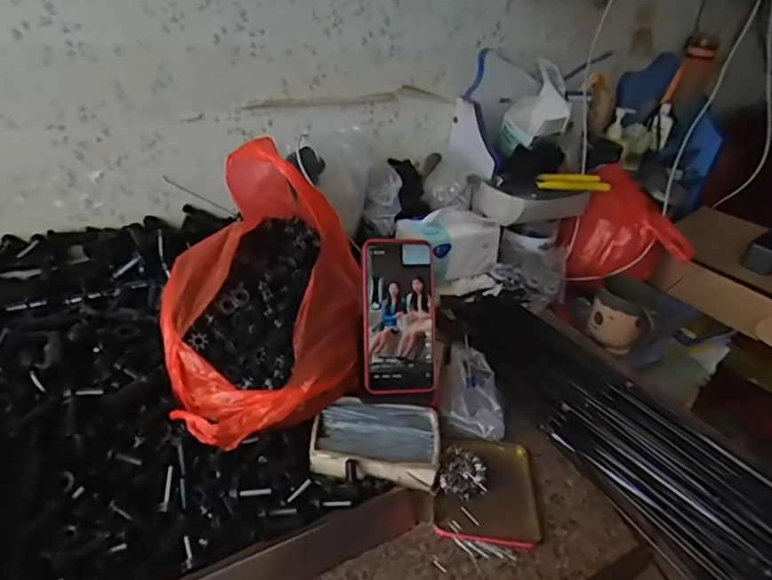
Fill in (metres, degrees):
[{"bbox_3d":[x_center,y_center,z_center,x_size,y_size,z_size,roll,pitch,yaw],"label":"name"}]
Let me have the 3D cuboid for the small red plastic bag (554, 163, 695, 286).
[{"bbox_3d":[0.391,-0.108,0.951,0.189,0.211,0.082,-28,-5,18],"label":"small red plastic bag"}]

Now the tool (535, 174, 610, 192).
[{"bbox_3d":[0.317,-0.182,0.914,0.127,0.026,0.023,3,32,-2],"label":"tool"}]

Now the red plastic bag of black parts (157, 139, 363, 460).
[{"bbox_3d":[-0.128,-0.011,0.562,0.202,0.193,0.288,0,32,-6],"label":"red plastic bag of black parts"}]

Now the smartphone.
[{"bbox_3d":[0.015,0.027,0.578,0.080,0.163,0.013,-2,-4,-9],"label":"smartphone"}]

